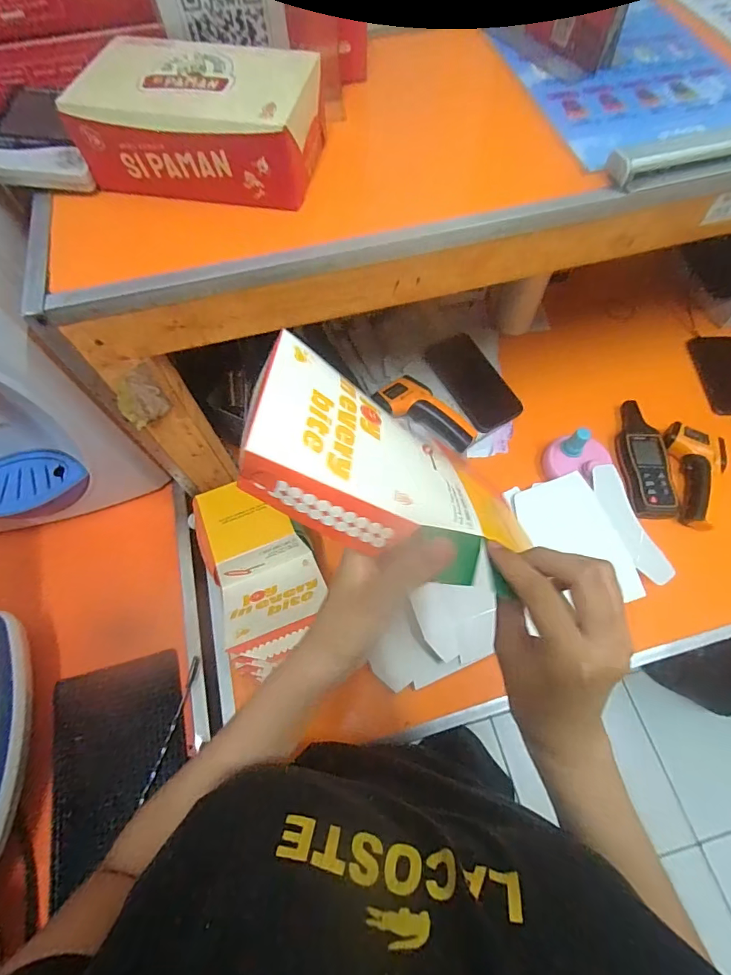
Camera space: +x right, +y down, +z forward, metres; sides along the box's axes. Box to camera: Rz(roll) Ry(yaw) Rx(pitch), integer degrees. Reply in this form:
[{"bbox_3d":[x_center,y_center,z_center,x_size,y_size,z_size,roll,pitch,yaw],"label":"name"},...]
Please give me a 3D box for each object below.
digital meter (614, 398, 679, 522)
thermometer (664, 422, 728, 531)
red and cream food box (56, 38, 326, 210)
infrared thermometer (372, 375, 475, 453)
[{"bbox_3d":[0.401,-0.045,0.653,0.063,0.026,0.195,2,64,2],"label":"digital meter"},{"bbox_3d":[0.466,-0.017,0.636,0.077,0.043,0.161,7,65,4],"label":"thermometer"},{"bbox_3d":[-0.133,-0.290,0.371,0.179,0.078,0.110,9,65,5],"label":"red and cream food box"},{"bbox_3d":[0.087,-0.108,0.655,0.152,0.040,0.067,31,67,-8],"label":"infrared thermometer"}]

